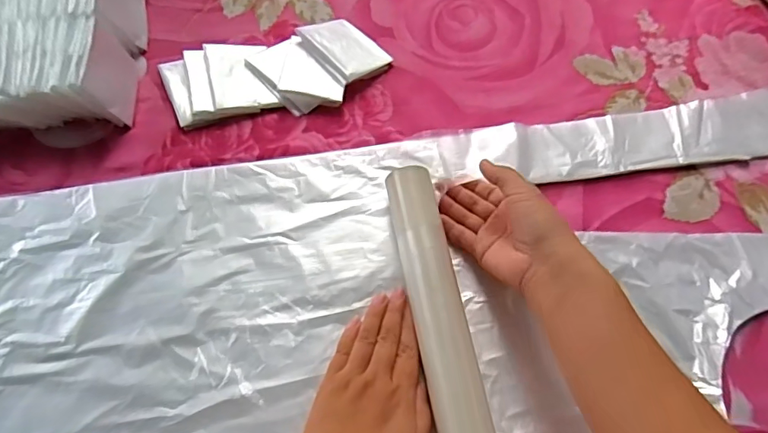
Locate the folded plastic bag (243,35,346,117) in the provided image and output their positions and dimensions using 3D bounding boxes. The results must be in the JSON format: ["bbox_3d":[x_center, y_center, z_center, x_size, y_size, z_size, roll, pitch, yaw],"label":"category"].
[{"bbox_3d":[-0.089,-0.143,0.496,0.060,0.014,0.102,-35,70,-17],"label":"folded plastic bag"}]

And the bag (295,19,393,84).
[{"bbox_3d":[-0.043,-0.178,0.514,0.064,0.019,0.087,-40,72,-19],"label":"bag"}]

